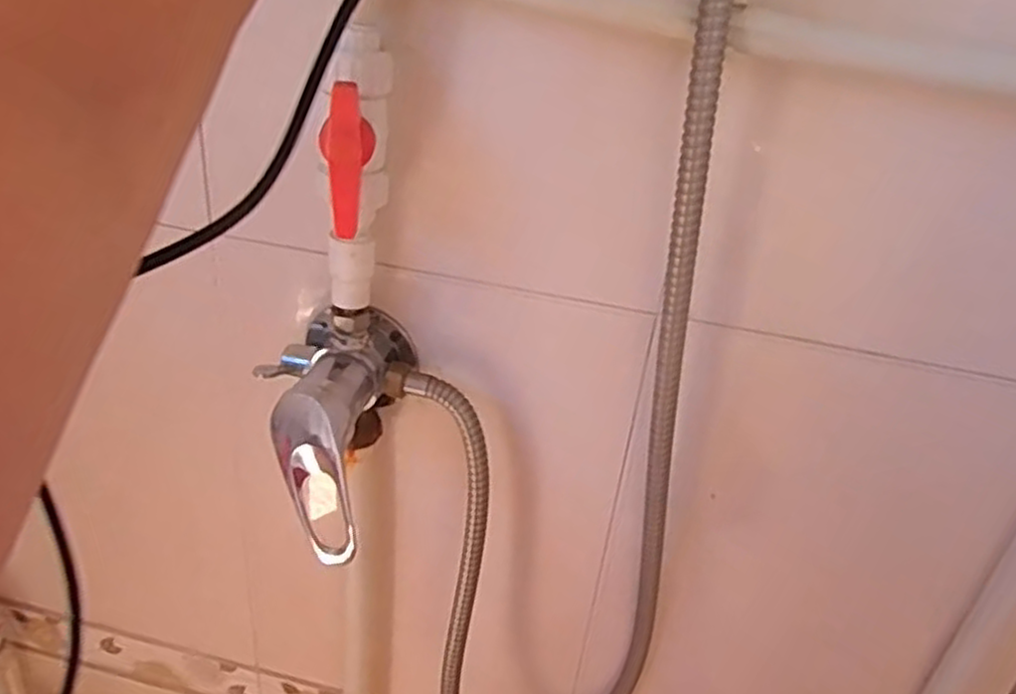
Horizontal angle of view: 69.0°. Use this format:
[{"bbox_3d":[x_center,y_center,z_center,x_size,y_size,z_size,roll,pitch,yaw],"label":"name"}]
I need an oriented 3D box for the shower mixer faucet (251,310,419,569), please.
[{"bbox_3d":[-0.107,0.048,0.468,0.094,0.108,0.124,2,29,-8],"label":"shower mixer faucet"}]

